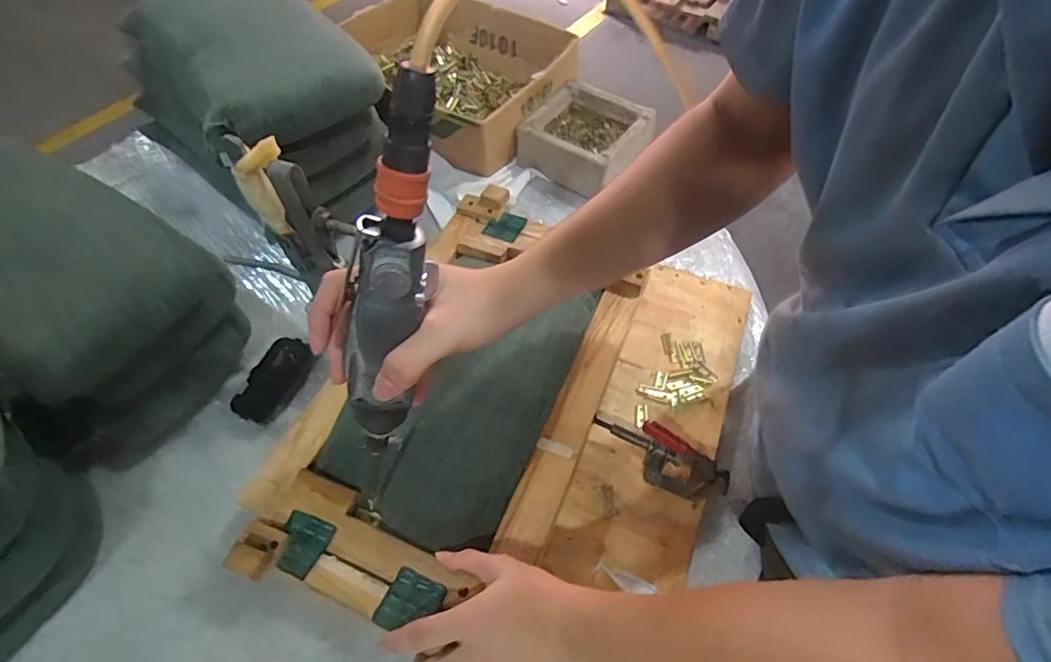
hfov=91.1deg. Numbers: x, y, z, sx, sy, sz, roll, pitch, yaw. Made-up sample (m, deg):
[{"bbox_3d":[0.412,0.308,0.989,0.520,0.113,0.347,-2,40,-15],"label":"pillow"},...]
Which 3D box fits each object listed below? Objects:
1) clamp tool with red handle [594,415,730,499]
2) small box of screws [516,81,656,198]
[{"bbox_3d":[0.140,0.126,0.540,0.147,0.075,0.043,27,60,17],"label":"clamp tool with red handle"},{"bbox_3d":[0.100,-0.308,0.837,0.168,0.081,0.163,29,61,18],"label":"small box of screws"}]

